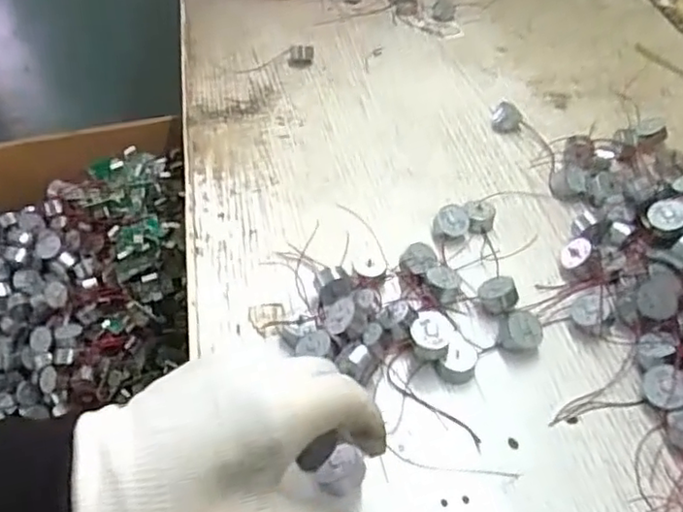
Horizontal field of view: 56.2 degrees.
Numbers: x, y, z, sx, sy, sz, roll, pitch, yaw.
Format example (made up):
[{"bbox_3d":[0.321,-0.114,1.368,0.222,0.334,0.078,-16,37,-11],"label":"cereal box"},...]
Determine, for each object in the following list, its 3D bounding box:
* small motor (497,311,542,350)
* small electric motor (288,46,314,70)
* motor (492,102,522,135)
[{"bbox_3d":[0.111,0.047,0.398,0.026,0.021,0.020,16,49,17],"label":"small motor"},{"bbox_3d":[-0.041,-0.205,0.659,0.026,0.019,0.022,-3,46,-1],"label":"small electric motor"},{"bbox_3d":[0.148,-0.123,0.570,0.025,0.020,0.021,9,47,10],"label":"motor"}]

